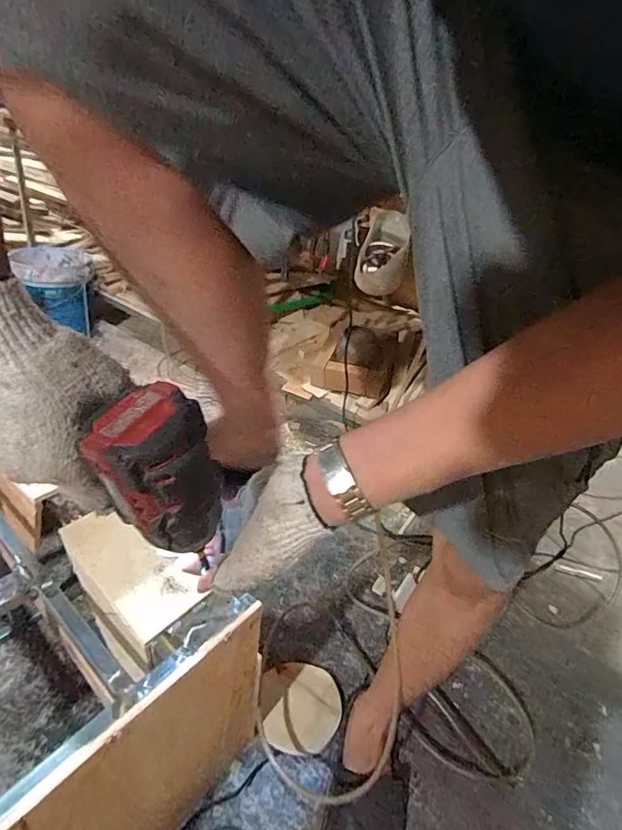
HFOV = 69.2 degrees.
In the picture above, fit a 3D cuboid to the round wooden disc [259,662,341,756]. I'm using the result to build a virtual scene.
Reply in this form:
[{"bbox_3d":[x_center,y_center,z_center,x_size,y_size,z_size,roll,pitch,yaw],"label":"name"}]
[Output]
[{"bbox_3d":[-0.019,0.506,0.786,0.138,0.007,0.139,7,37,-6],"label":"round wooden disc"}]

